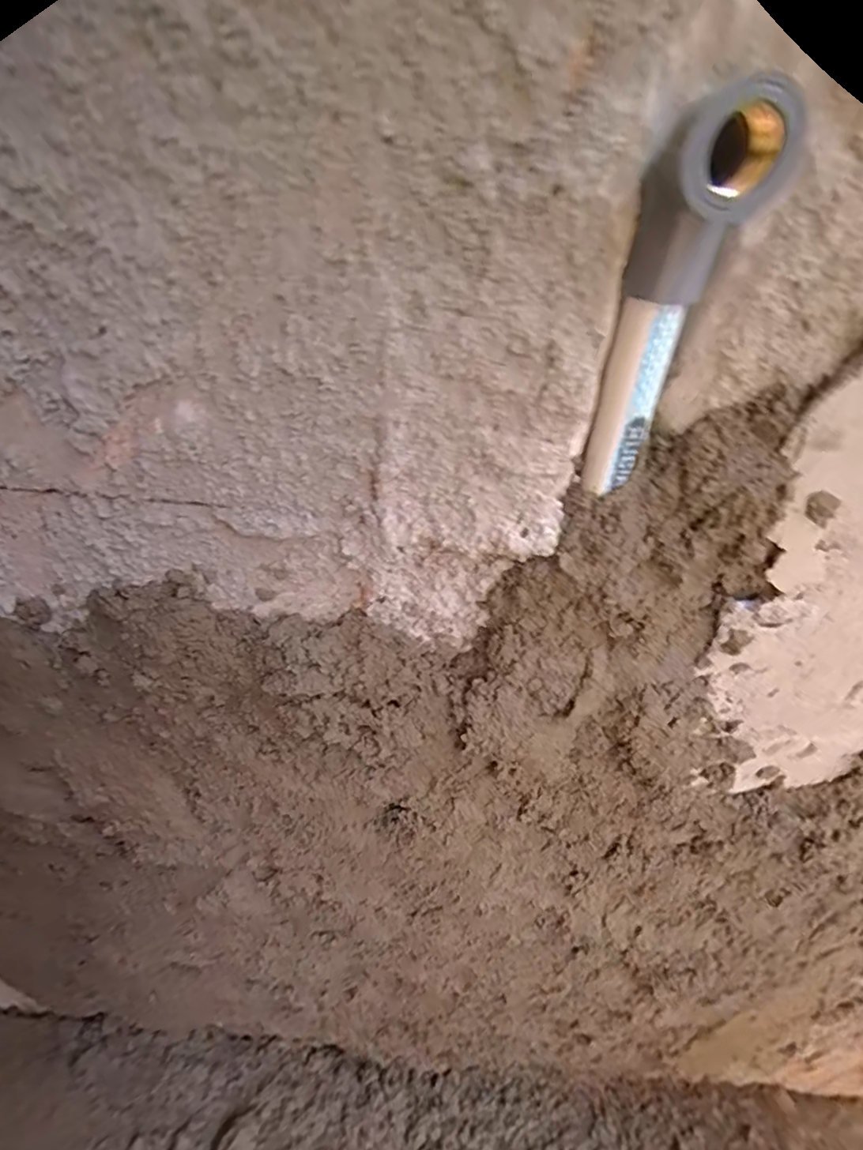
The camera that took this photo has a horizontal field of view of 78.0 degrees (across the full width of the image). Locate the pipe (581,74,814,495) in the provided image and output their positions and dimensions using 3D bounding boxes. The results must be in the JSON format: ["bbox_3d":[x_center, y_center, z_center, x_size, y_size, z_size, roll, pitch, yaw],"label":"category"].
[{"bbox_3d":[0.086,-0.088,0.193,0.040,0.130,0.035,18,38,17],"label":"pipe"}]

